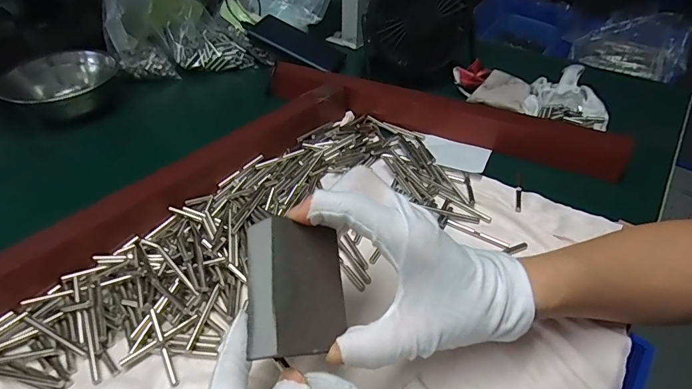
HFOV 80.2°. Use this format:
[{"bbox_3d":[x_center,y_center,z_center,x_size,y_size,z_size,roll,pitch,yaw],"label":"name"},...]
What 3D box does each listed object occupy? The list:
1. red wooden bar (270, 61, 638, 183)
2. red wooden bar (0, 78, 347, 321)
[{"bbox_3d":[0.094,-0.095,0.460,0.400,0.037,0.030,19,46,17],"label":"red wooden bar"},{"bbox_3d":[-0.144,-0.016,0.371,0.048,0.032,0.393,29,50,26],"label":"red wooden bar"}]

